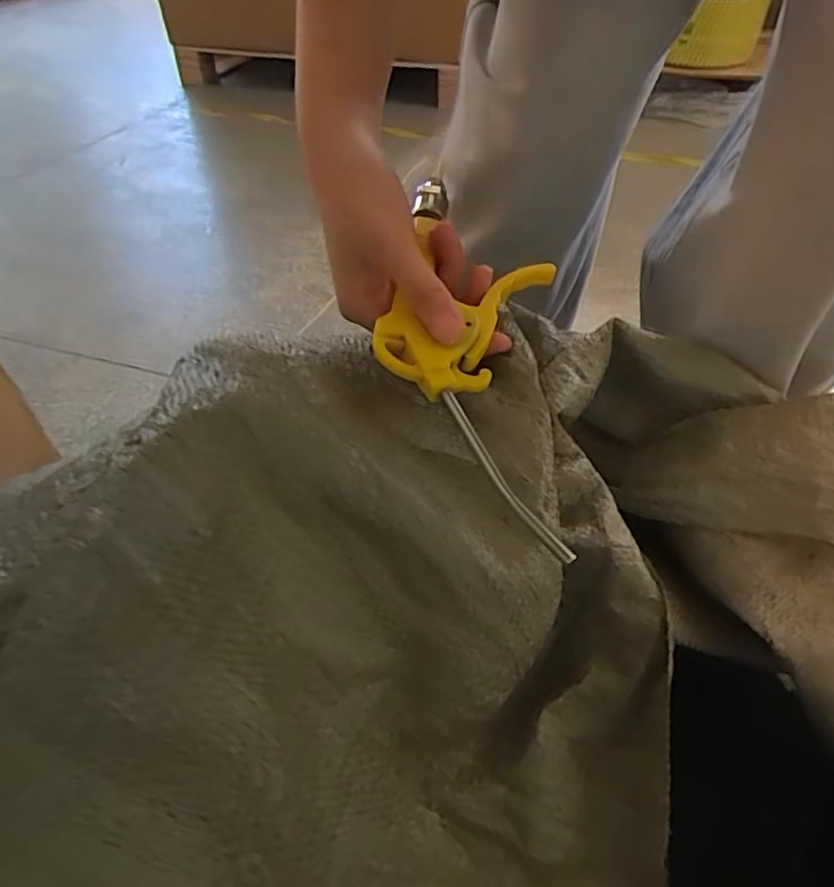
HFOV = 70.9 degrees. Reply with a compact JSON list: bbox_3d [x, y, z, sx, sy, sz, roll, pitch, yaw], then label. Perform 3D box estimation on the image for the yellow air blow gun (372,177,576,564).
[{"bbox_3d":[0.028,-0.058,0.292,0.094,0.024,0.243,0,54,-1],"label":"yellow air blow gun"}]

